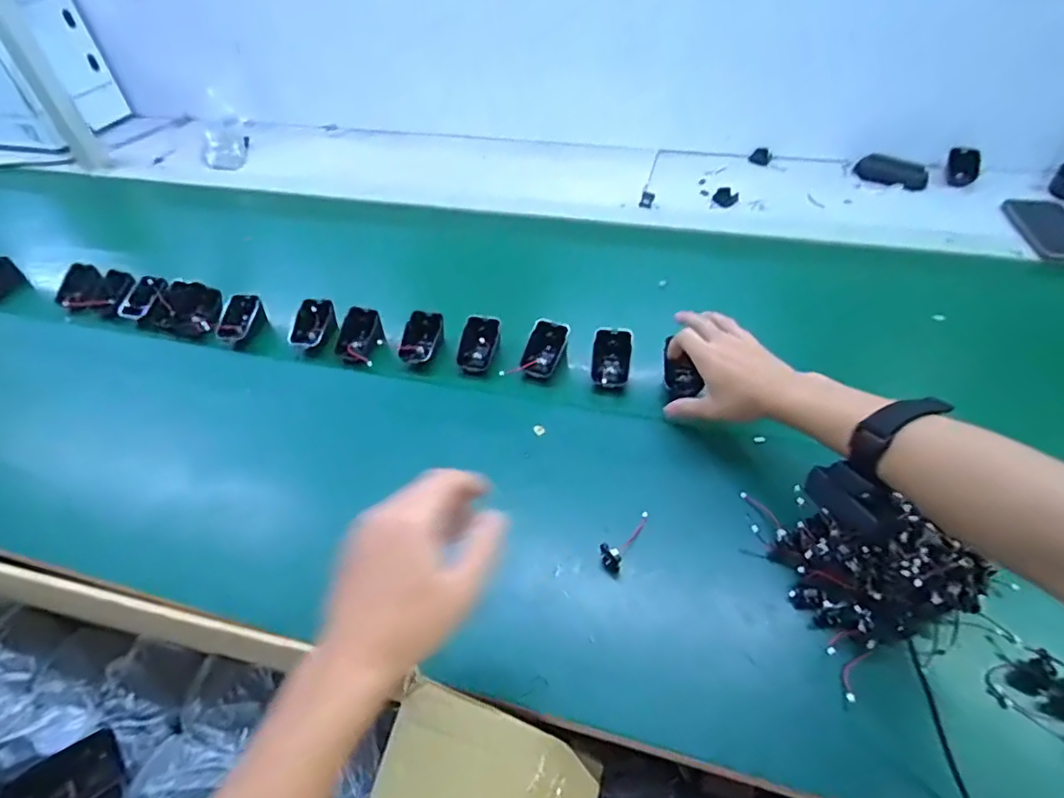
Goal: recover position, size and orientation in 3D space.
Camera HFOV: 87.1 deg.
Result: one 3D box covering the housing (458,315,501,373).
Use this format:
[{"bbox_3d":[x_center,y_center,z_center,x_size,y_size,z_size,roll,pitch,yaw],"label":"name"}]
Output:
[{"bbox_3d":[-0.066,-0.067,0.674,0.044,0.032,0.061,10,49,14],"label":"housing"}]

